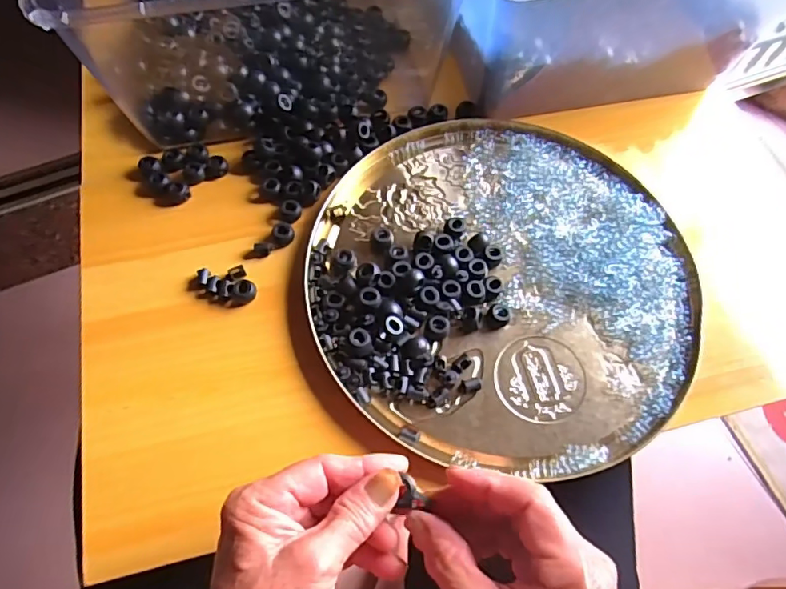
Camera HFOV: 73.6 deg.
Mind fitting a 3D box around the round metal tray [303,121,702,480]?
[{"bbox_3d":[0.084,-0.018,0.408,0.287,0.021,0.289,1,65,-3],"label":"round metal tray"}]

